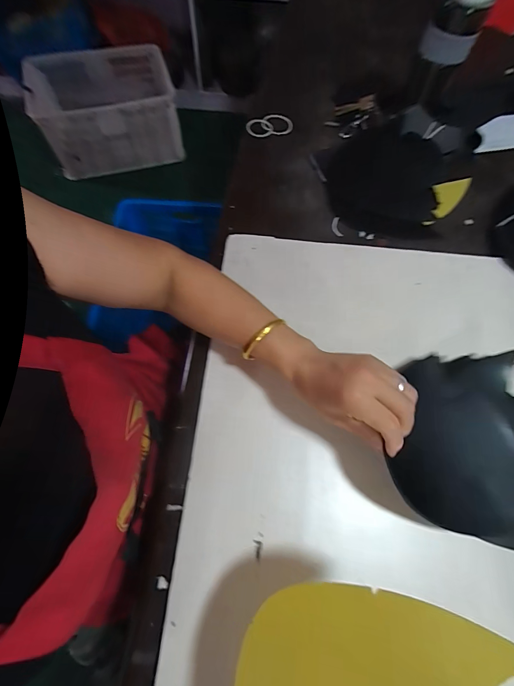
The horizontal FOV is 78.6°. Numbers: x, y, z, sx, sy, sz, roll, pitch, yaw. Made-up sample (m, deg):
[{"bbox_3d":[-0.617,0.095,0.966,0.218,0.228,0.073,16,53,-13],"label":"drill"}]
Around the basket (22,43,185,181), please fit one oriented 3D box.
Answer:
[{"bbox_3d":[-0.671,-1.064,1.439,0.587,0.330,0.397,-20,70,-11],"label":"basket"}]

